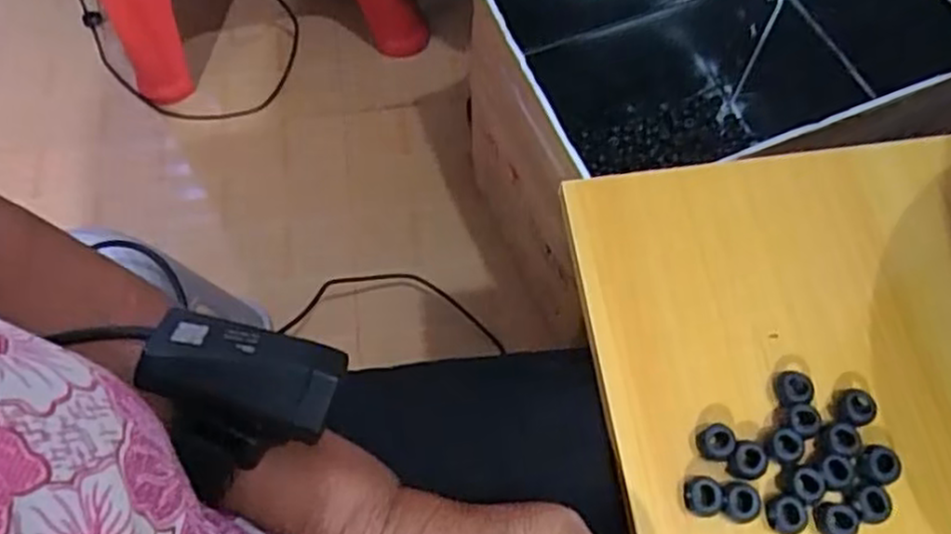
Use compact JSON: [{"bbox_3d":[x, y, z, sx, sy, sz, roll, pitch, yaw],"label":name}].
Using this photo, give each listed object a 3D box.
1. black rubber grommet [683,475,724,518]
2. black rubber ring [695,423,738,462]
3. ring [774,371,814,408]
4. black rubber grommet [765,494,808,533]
[{"bbox_3d":[0.103,0.104,0.331,0.015,0.009,0.017,-1,67,0],"label":"black rubber grommet"},{"bbox_3d":[0.112,0.082,0.341,0.016,0.009,0.016,0,67,1],"label":"black rubber ring"},{"bbox_3d":[0.153,0.059,0.352,0.015,0.010,0.017,-5,67,-1],"label":"ring"},{"bbox_3d":[0.140,0.111,0.328,0.016,0.006,0.017,-12,67,-4],"label":"black rubber grommet"}]

